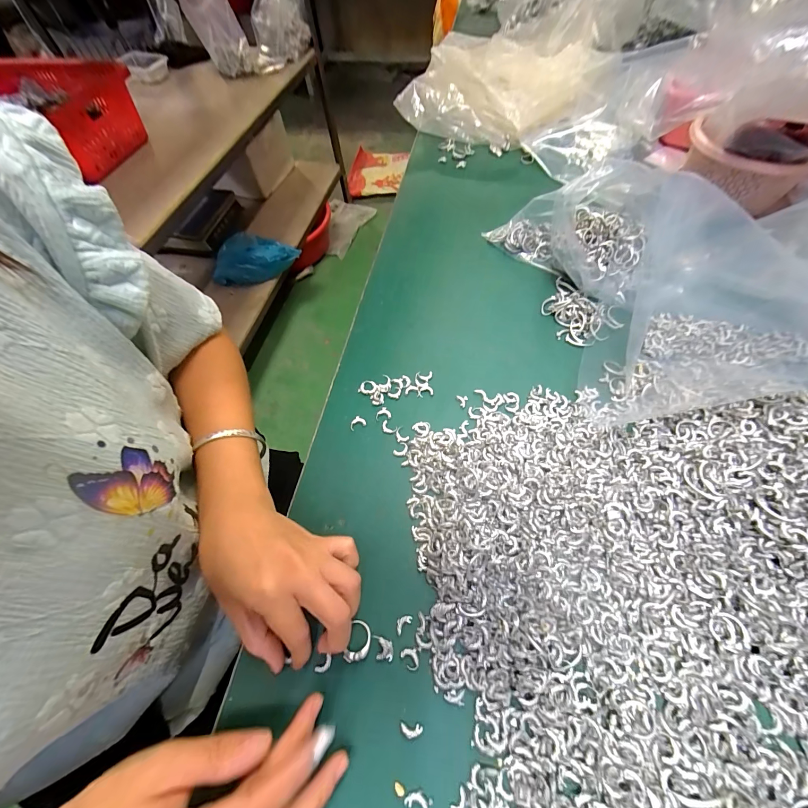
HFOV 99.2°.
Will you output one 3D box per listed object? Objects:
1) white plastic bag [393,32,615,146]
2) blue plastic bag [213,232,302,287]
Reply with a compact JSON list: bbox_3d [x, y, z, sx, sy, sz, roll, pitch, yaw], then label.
[{"bbox_3d":[0.202,-0.587,0.616,0.293,0.076,0.362,23,64,16],"label":"white plastic bag"},{"bbox_3d":[-0.508,-0.501,1.166,0.277,0.117,0.160,-31,63,-13],"label":"blue plastic bag"}]

